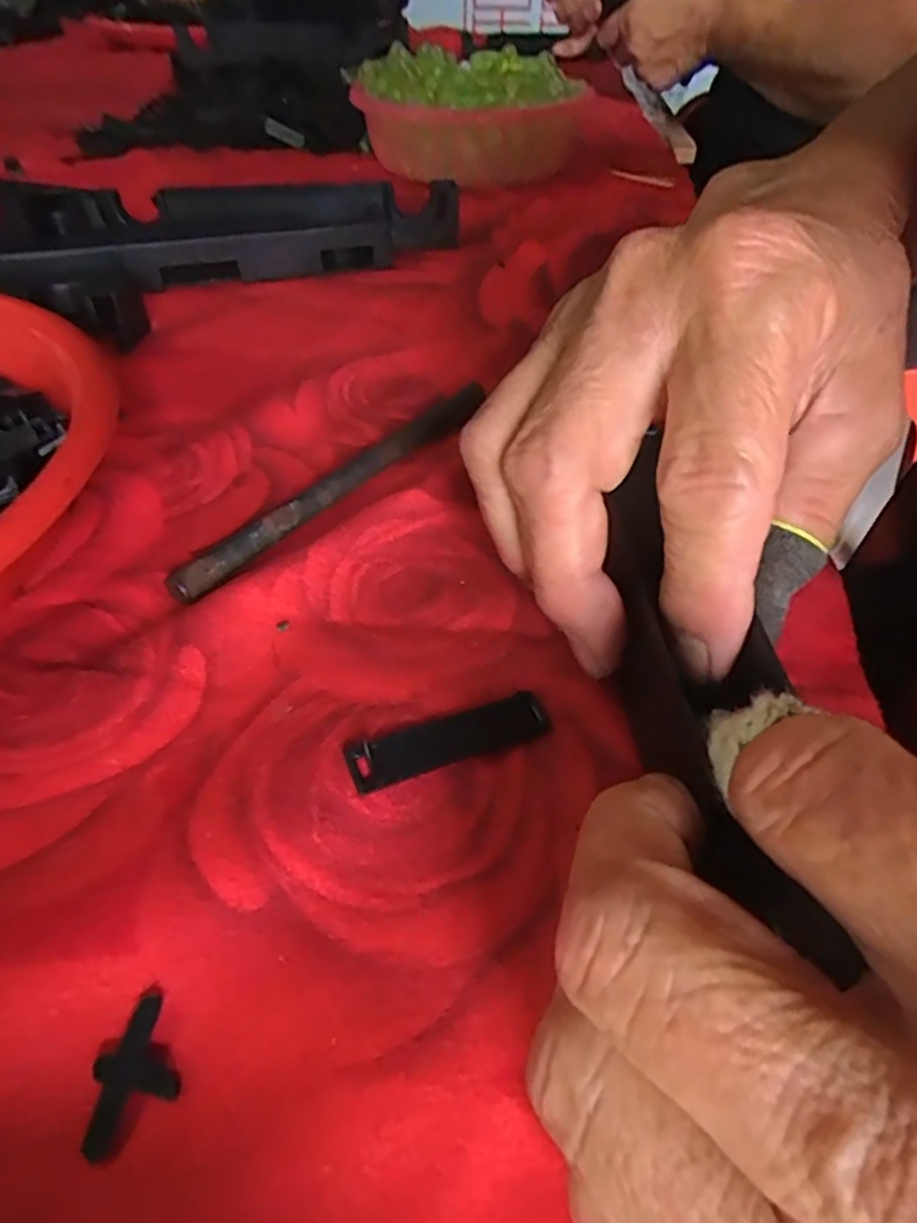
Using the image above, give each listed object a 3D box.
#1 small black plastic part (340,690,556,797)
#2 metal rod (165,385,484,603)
[{"bbox_3d":[-0.002,0.027,0.152,0.046,0.005,0.011,-17,48,-18],"label":"small black plastic part"},{"bbox_3d":[-0.034,-0.045,0.224,0.009,0.008,0.139,27,50,24],"label":"metal rod"}]

